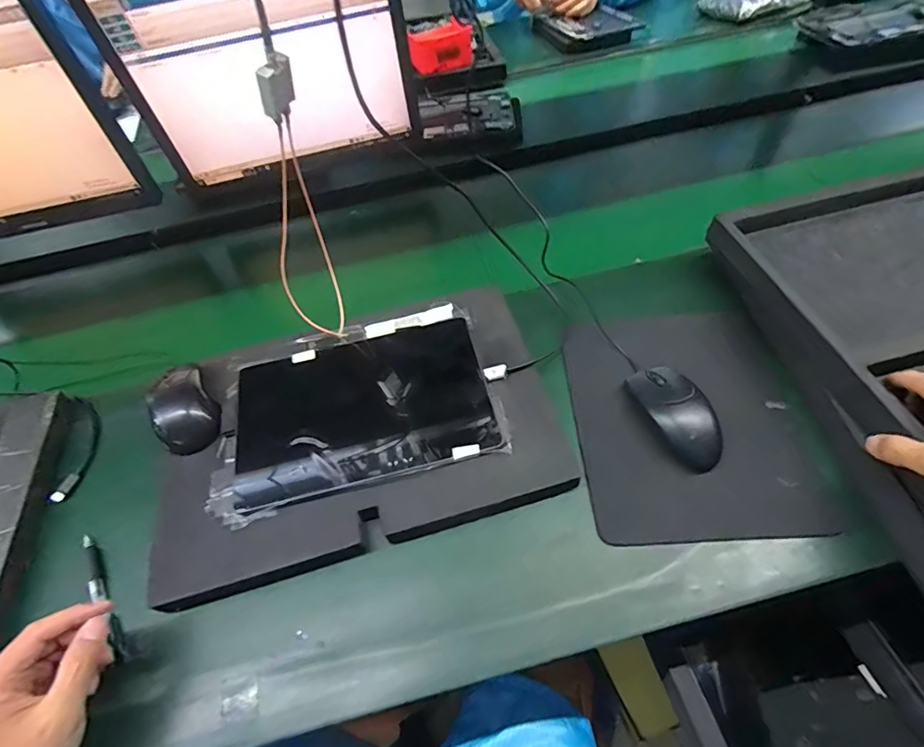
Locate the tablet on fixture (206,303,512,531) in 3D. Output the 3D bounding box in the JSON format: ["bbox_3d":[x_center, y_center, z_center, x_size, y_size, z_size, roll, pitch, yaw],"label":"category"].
[{"bbox_3d":[-0.112,0.028,0.498,0.268,0.019,0.193,-16,55,-3],"label":"tablet on fixture"}]

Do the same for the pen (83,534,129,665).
[{"bbox_3d":[-0.319,0.196,0.426,0.012,0.007,0.127,-35,61,-19],"label":"pen"}]

